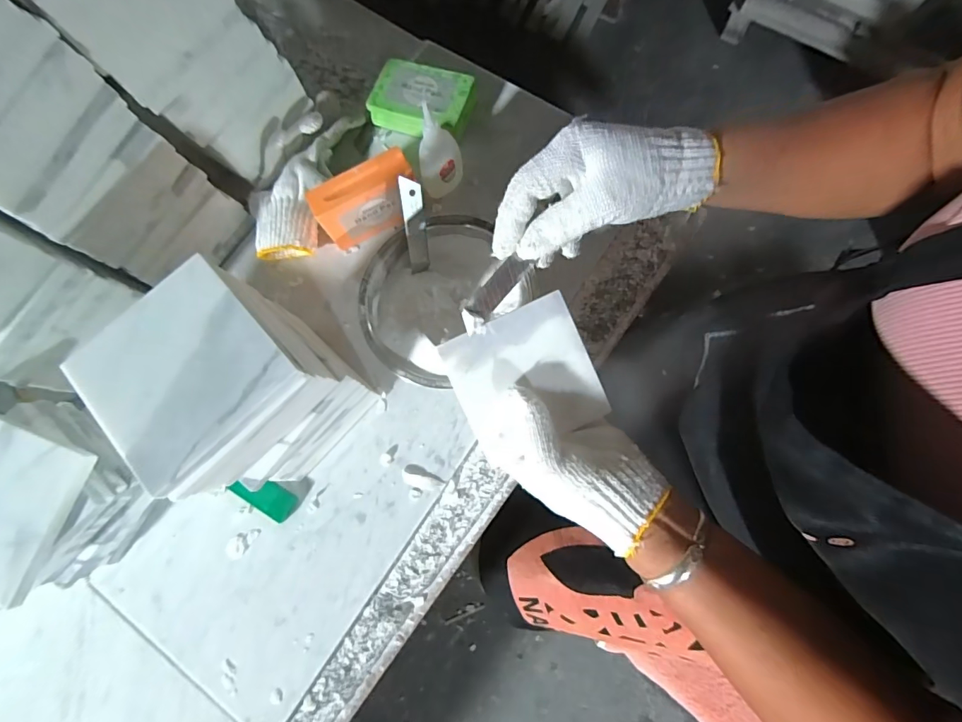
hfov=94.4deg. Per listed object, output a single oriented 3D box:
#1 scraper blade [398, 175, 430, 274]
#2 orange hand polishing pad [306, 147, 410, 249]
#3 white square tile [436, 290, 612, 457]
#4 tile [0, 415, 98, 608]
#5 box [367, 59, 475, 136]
[{"bbox_3d":[-0.055,-0.114,0.375,0.017,0.082,0.008,-2,41,1],"label":"scraper blade"},{"bbox_3d":[-0.107,-0.149,0.416,0.091,0.063,0.032,-26,77,-5],"label":"orange hand polishing pad"},{"bbox_3d":[0.032,0.012,0.329,0.100,0.005,0.095,-24,93,-2],"label":"white square tile"},{"bbox_3d":[-0.326,0.094,0.296,0.101,0.012,0.101,18,77,6],"label":"tile"},{"bbox_3d":[-0.056,-0.262,0.449,0.096,0.031,0.060,19,77,6],"label":"box"}]

